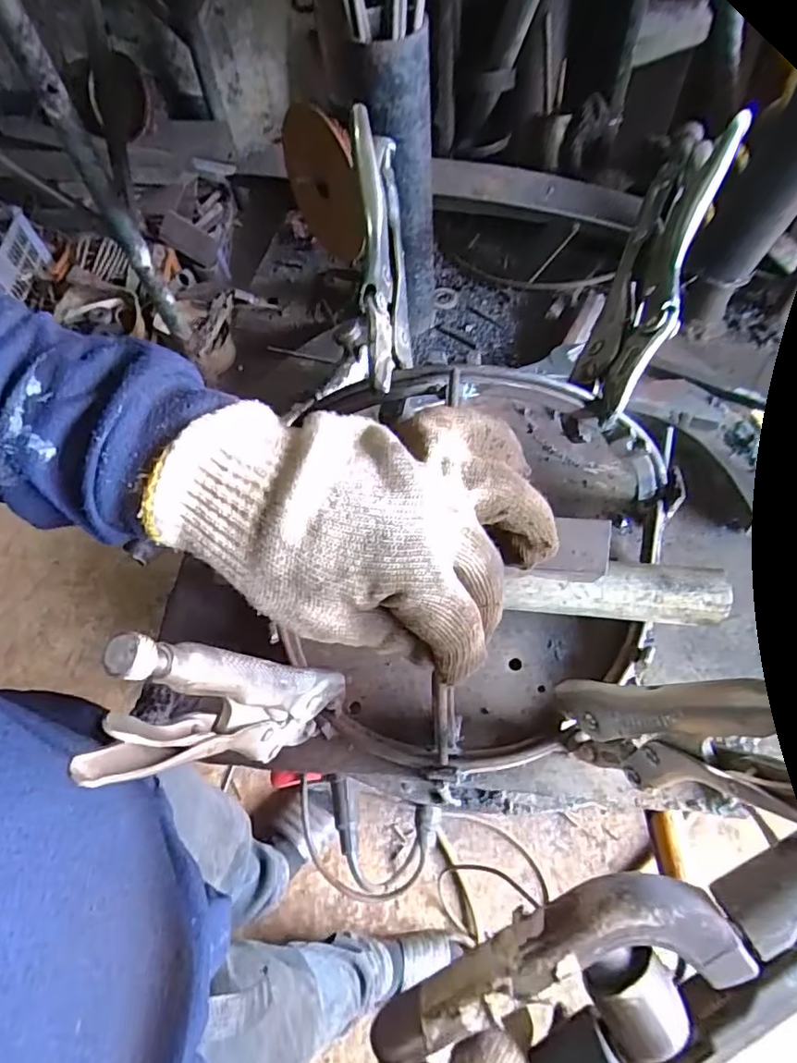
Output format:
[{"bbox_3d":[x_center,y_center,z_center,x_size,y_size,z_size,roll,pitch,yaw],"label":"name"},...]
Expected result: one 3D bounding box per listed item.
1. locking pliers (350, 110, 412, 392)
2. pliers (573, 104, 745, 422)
[{"bbox_3d":[-0.009,-0.158,0.337,0.025,0.047,0.179,-3,74,2],"label":"locking pliers"},{"bbox_3d":[0.152,-0.161,0.345,0.041,0.059,0.233,21,66,14],"label":"pliers"}]

